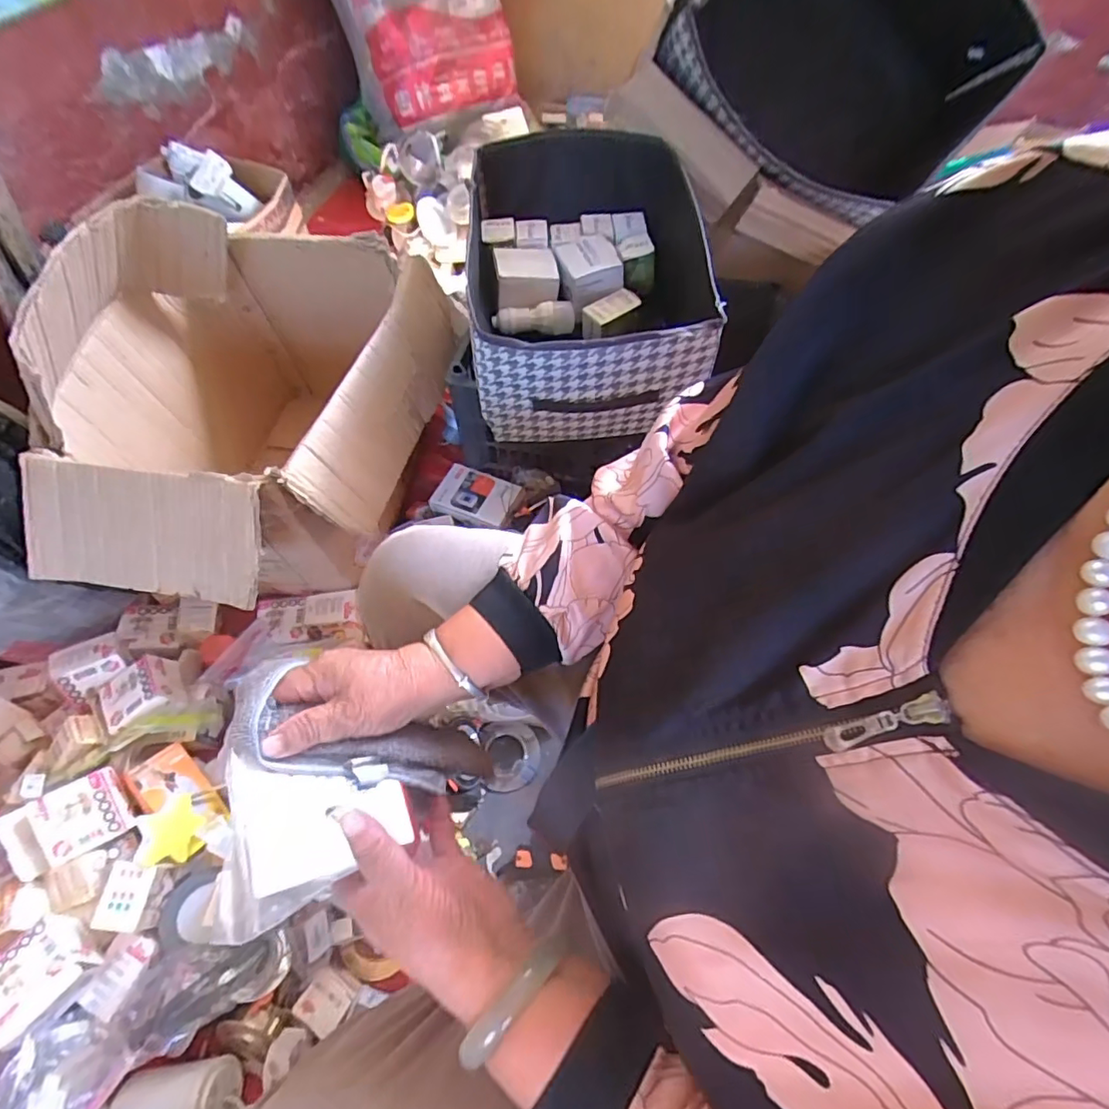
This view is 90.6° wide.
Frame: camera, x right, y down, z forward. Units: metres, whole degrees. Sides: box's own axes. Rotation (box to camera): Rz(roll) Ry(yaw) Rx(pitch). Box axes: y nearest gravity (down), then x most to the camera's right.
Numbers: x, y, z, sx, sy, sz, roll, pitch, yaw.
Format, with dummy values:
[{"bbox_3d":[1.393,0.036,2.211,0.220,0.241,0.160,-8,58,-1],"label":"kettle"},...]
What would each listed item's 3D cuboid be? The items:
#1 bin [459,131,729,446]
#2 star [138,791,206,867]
[{"bbox_3d":[0.048,-0.376,0.775,0.326,0.181,0.450,-5,60,-2],"label":"bin"},{"bbox_3d":[-0.469,0.336,0.673,0.022,0.067,0.075,-25,63,29],"label":"star"}]

